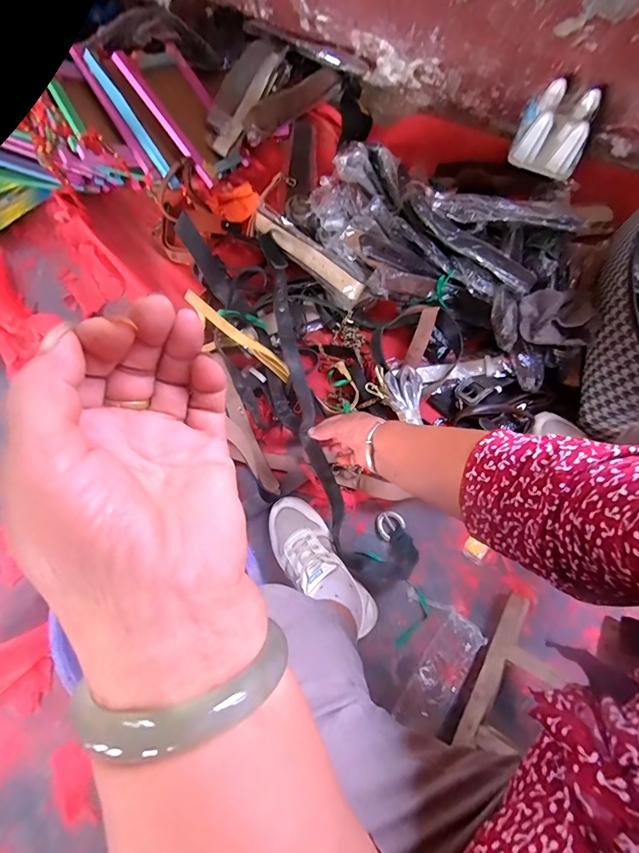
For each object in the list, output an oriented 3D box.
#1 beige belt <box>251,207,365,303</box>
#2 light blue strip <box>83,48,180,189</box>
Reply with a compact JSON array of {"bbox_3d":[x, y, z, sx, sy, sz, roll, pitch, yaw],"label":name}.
[{"bbox_3d":[-0.025,-0.312,0.736,0.028,0.046,0.261,-44,81,-9],"label":"beige belt"},{"bbox_3d":[-0.313,-0.510,0.696,0.020,0.017,0.217,-38,109,-8],"label":"light blue strip"}]

